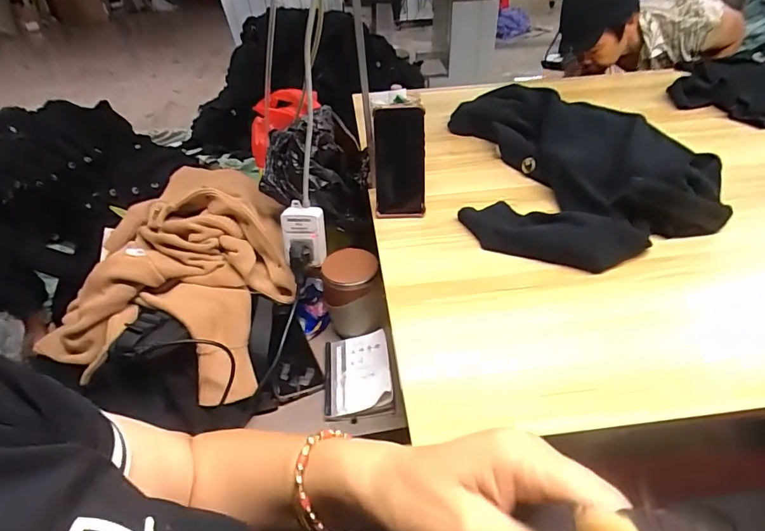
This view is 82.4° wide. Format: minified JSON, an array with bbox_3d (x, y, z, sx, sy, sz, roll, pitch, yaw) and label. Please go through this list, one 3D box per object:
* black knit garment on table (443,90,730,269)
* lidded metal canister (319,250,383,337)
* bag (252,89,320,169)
[{"bbox_3d":[0.300,-0.194,0.750,0.378,0.088,0.507,-6,40,-2],"label":"black knit garment on table"},{"bbox_3d":[-0.048,0.043,0.701,0.086,0.118,0.089,-8,40,-7],"label":"lidded metal canister"},{"bbox_3d":[-0.237,-0.319,0.963,0.229,0.113,0.062,-28,25,36],"label":"bag"}]

